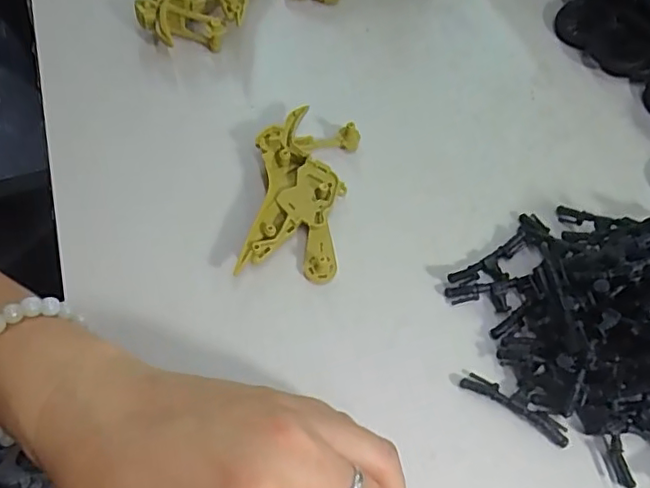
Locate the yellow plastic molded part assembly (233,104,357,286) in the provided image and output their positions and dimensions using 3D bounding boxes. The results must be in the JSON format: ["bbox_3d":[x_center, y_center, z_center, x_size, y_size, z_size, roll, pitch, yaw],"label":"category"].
[{"bbox_3d":[-0.014,-0.026,0.311,0.049,0.016,0.096,9,59,3],"label":"yellow plastic molded part assembly"}]

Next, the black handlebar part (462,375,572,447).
[{"bbox_3d":[0.084,0.072,0.262,0.049,0.006,0.009,30,63,15],"label":"black handlebar part"}]

